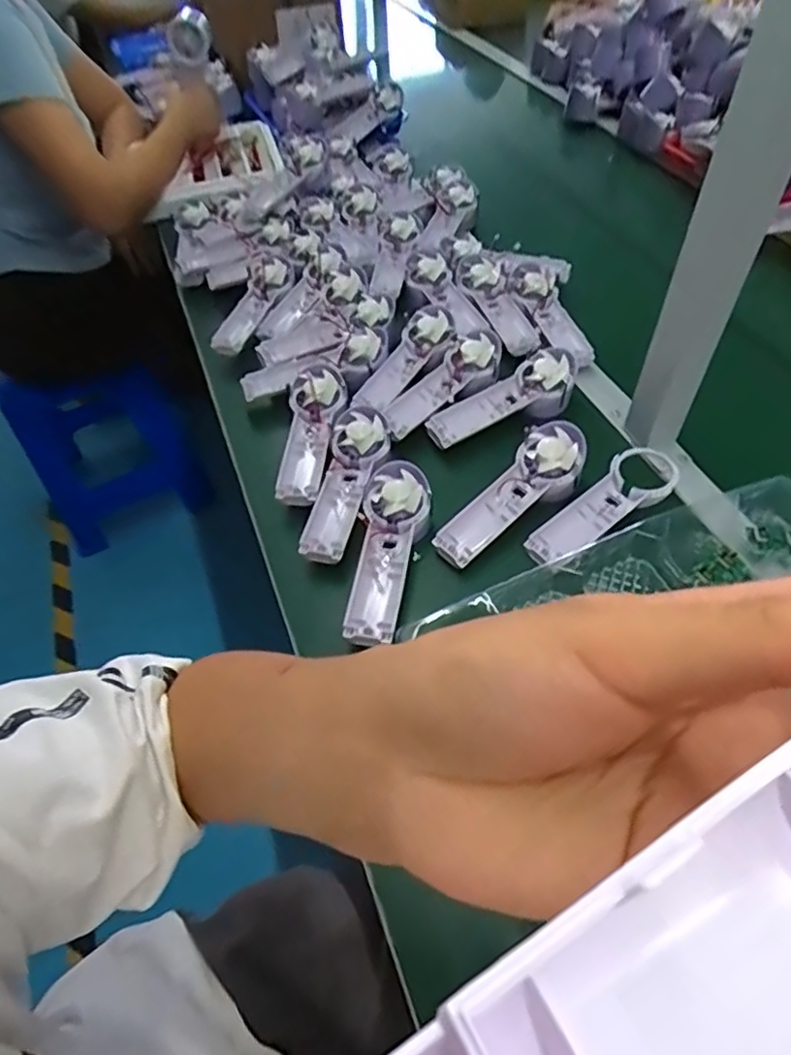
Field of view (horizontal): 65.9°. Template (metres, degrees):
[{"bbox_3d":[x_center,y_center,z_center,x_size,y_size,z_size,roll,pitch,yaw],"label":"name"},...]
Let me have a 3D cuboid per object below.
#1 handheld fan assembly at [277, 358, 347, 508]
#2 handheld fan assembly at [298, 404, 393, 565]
[{"bbox_3d":[-0.091,-0.114,0.654,0.056,0.032,0.201,3,53,6],"label":"handheld fan assembly"},{"bbox_3d":[-0.047,-0.049,0.598,0.055,0.029,0.174,8,54,9],"label":"handheld fan assembly"}]

